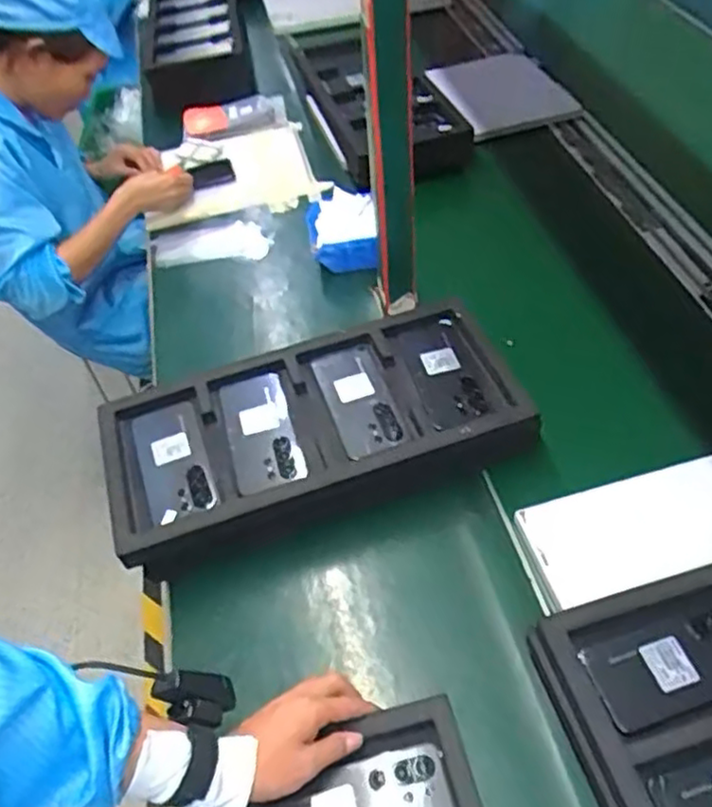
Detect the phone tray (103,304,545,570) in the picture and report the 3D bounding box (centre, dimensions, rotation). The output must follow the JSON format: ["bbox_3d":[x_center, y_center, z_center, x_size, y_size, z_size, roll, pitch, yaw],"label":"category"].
[{"bbox_3d":[-0.050,0.032,0.833,0.482,0.091,0.245,-19,51,-9],"label":"phone tray"}]

